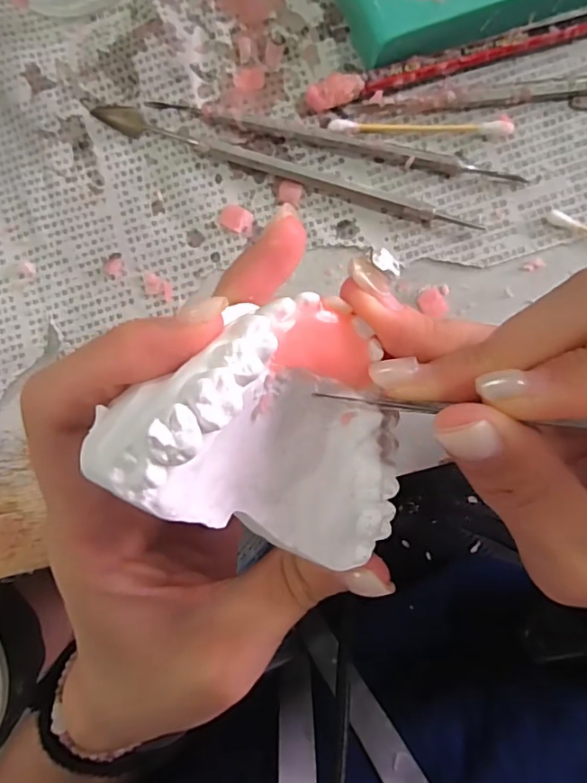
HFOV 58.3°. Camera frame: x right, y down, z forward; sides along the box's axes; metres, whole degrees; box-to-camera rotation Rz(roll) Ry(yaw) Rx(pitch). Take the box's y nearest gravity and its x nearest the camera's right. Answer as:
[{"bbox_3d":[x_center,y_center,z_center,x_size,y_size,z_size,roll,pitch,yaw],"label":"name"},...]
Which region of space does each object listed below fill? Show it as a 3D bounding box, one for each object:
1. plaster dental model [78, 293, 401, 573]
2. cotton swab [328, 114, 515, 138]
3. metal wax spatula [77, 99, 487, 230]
[{"bbox_3d":[0.002,0.012,0.116,0.058,0.046,0.054,-45,82,-2],"label":"plaster dental model"},{"bbox_3d":[0.052,-0.108,0.213,0.073,0.004,0.007,3,86,3],"label":"cotton swab"},{"bbox_3d":[-0.008,-0.093,0.215,0.167,0.006,0.010,20,87,4],"label":"metal wax spatula"}]

